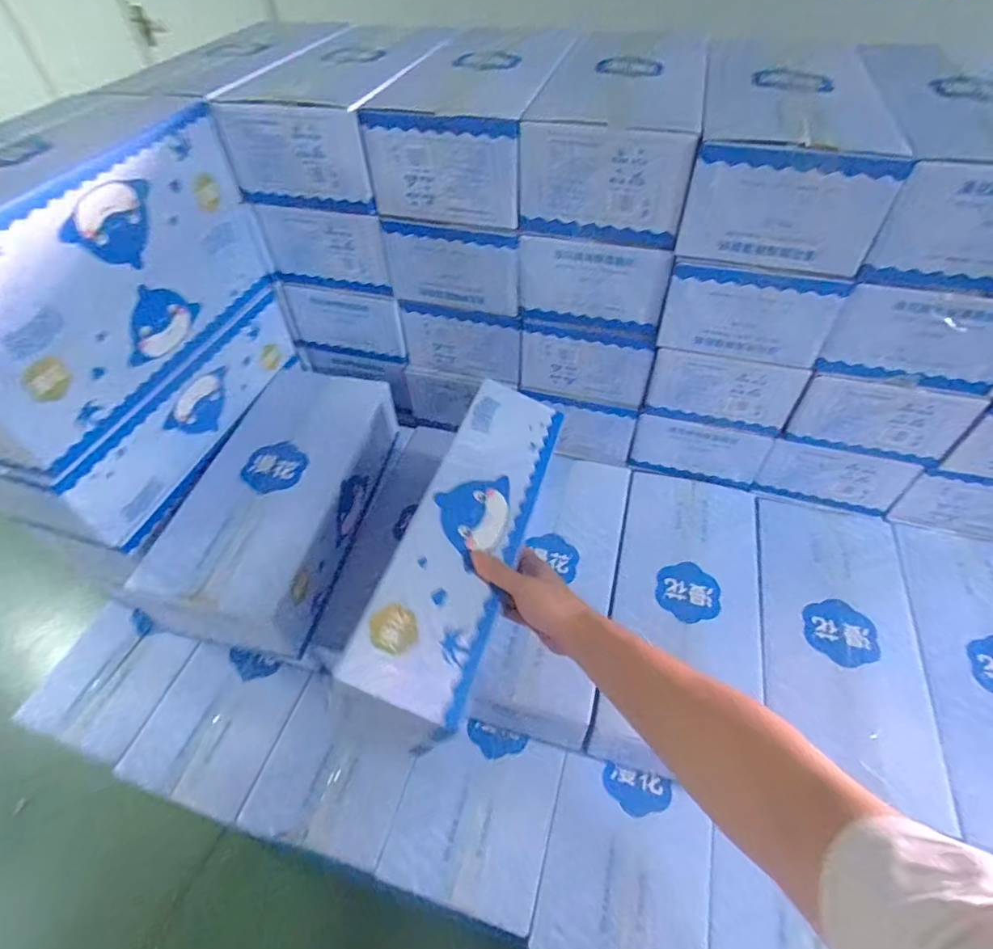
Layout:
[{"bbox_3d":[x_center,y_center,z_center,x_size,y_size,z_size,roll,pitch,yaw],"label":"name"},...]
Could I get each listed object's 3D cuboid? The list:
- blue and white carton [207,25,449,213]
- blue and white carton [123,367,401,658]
[{"bbox_3d":[-0.202,-0.523,0.762,0.183,0.118,0.364,11,52,11],"label":"blue and white carton"},{"bbox_3d":[-0.292,0.029,0.747,0.179,0.107,0.400,8,51,9],"label":"blue and white carton"}]

